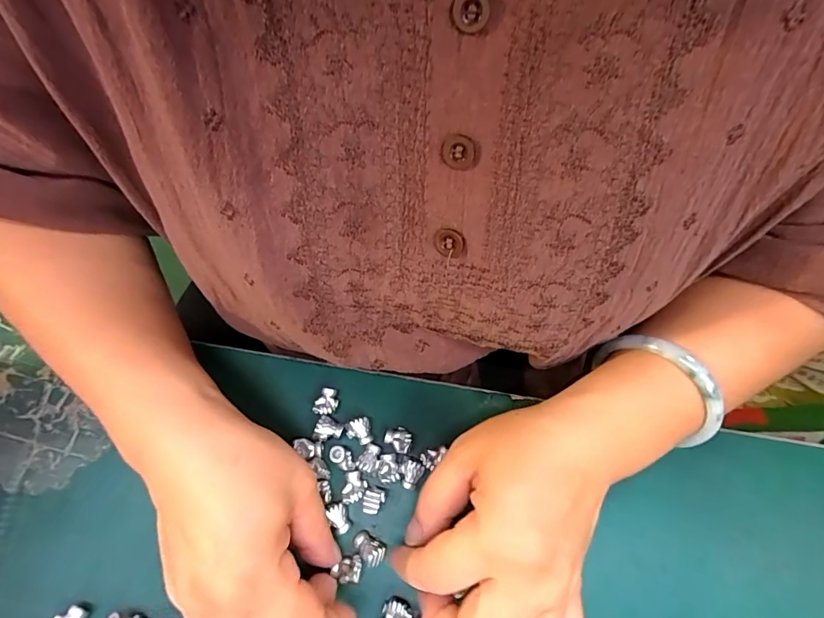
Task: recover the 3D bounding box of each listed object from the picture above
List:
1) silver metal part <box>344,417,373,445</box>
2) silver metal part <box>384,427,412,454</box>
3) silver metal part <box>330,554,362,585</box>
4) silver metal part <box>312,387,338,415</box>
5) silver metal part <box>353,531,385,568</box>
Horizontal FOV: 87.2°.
[{"bbox_3d":[-0.033,0.075,0.264,0.015,0.007,0.016,-12,68,-7],"label":"silver metal part"},{"bbox_3d":[-0.008,0.079,0.262,0.016,0.007,0.013,36,71,13],"label":"silver metal part"},{"bbox_3d":[-0.035,0.141,0.235,0.015,0.007,0.013,7,67,2],"label":"silver metal part"},{"bbox_3d":[-0.053,0.059,0.271,0.012,0.010,0.017,17,68,6],"label":"silver metal part"},{"bbox_3d":[-0.024,0.134,0.241,0.019,0.012,0.012,33,70,12],"label":"silver metal part"}]

